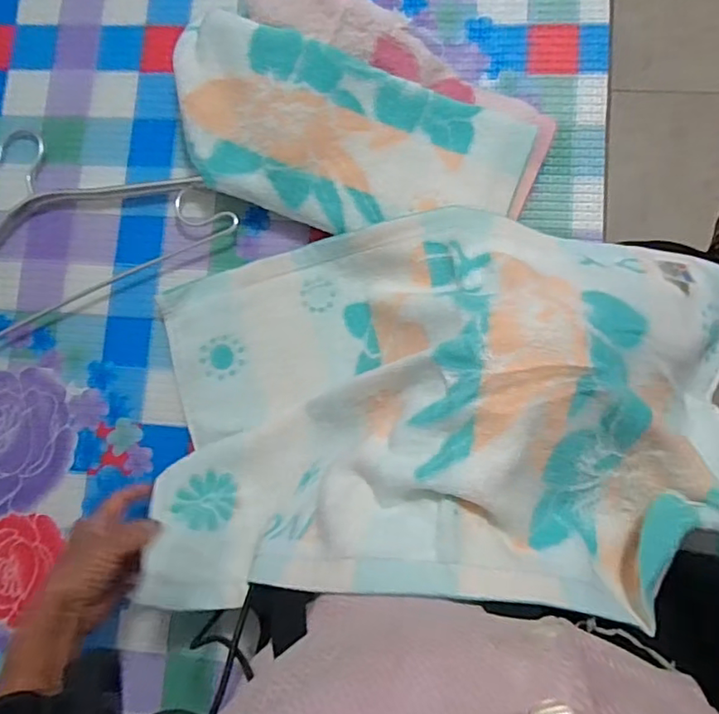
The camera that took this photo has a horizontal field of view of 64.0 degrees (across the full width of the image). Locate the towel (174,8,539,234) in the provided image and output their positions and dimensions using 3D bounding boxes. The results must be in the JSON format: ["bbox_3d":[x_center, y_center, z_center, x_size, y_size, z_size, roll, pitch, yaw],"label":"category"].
[{"bbox_3d":[-0.026,-0.210,0.549,0.365,0.042,0.159,20,86,7],"label":"towel"}]

